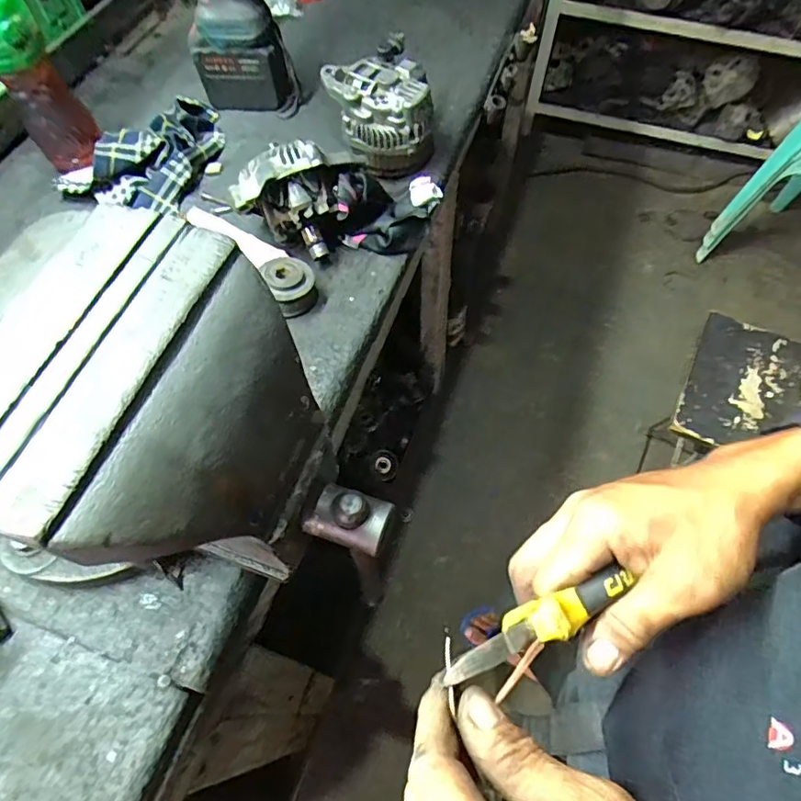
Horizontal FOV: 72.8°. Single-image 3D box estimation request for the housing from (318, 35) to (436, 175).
[{"bbox_3d":[-0.029,-0.377,0.715,0.111,0.109,0.146,-17,63,-10],"label":"housing"}]

